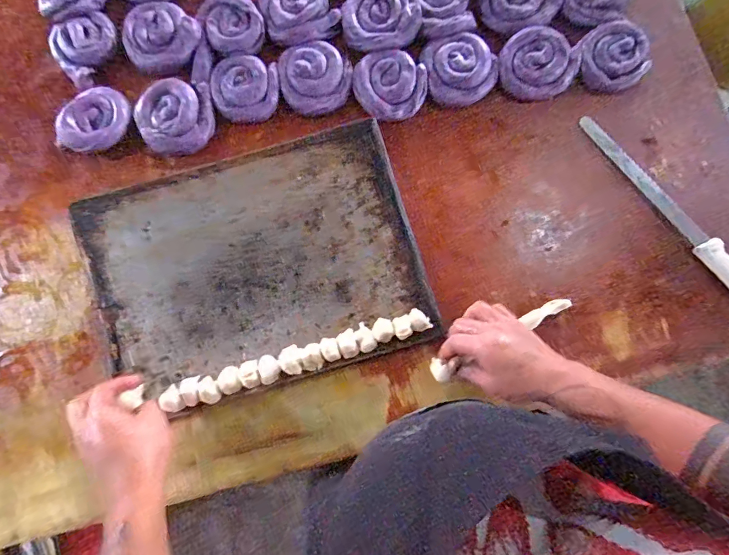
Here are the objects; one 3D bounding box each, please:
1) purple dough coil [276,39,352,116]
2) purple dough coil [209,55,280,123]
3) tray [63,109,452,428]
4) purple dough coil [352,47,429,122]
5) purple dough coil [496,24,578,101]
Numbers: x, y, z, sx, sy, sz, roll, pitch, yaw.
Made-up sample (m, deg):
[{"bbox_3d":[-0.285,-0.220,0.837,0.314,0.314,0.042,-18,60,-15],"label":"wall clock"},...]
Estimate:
[{"bbox_3d":[-0.073,-0.303,0.635,0.108,0.028,0.102,0,78,0],"label":"purple dough coil"},{"bbox_3d":[-0.185,-0.287,0.636,0.108,0.020,0.100,0,78,0],"label":"purple dough coil"},{"bbox_3d":[-0.149,-0.014,0.578,0.441,0.043,0.319,-16,79,-3],"label":"tray"},{"bbox_3d":[0.039,-0.293,0.636,0.102,0.018,0.112,0,78,0],"label":"purple dough coil"},{"bbox_3d":[0.270,-0.332,0.647,0.119,0.034,0.104,-30,80,-6],"label":"purple dough coil"}]

